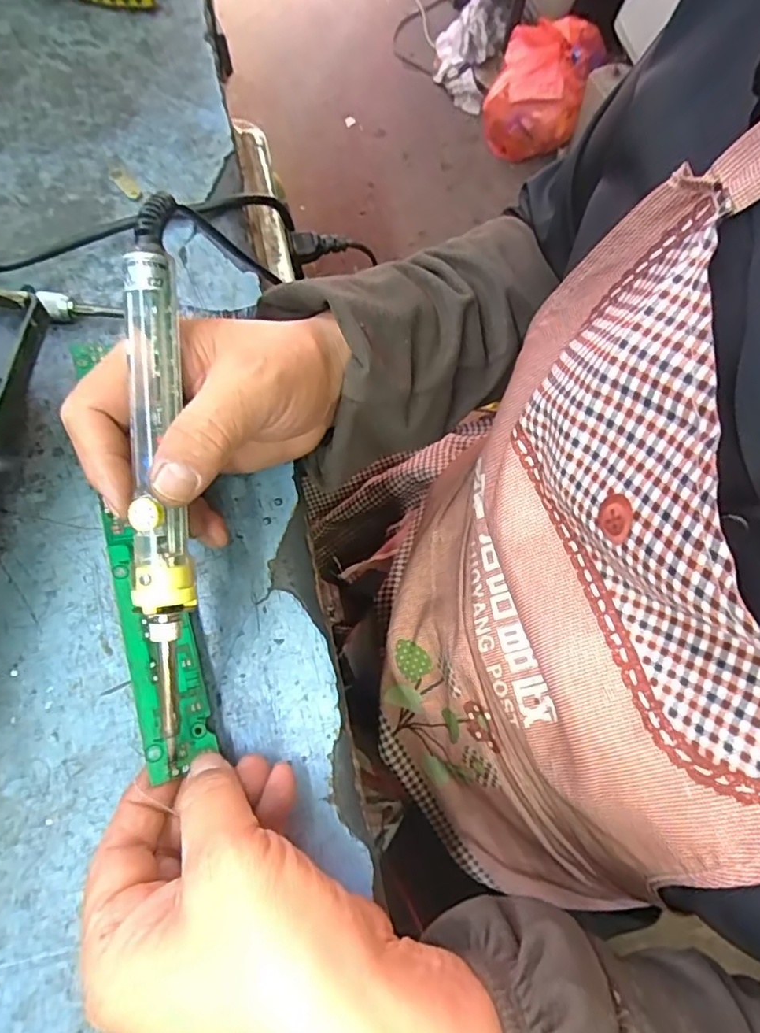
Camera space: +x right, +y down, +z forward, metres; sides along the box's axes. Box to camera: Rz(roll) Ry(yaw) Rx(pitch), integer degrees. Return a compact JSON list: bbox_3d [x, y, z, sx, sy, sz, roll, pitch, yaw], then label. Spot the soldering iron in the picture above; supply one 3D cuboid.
[{"bbox_3d":[-0.090,-0.018,0.237,0.019,0.019,0.222,-3,90,1],"label":"soldering iron"}]

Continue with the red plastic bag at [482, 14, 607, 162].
[{"bbox_3d":[0.371,-0.979,1.346,0.211,0.222,0.189,23,74,9],"label":"red plastic bag"}]

